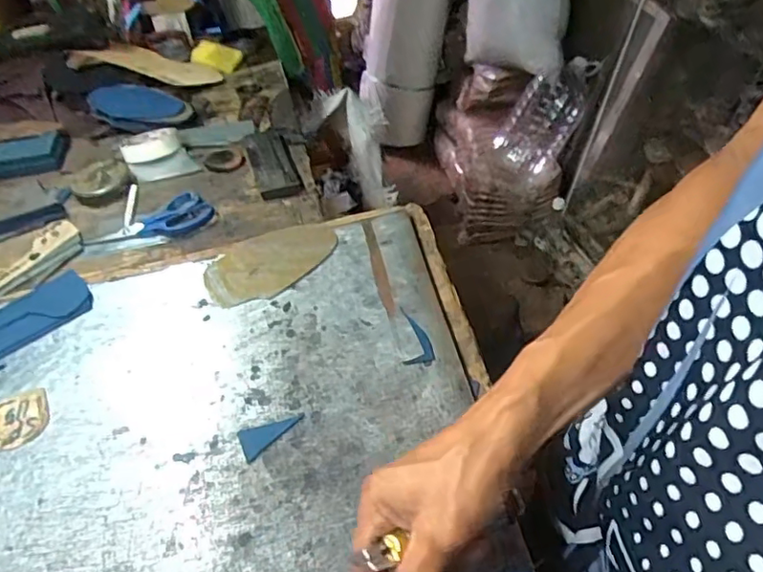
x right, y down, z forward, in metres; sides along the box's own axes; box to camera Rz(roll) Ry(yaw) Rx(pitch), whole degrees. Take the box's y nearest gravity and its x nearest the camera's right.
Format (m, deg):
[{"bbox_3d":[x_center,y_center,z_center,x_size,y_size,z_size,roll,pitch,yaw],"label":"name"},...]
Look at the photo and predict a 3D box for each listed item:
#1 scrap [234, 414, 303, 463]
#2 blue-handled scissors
[{"bbox_3d":[-0.093,0.124,0.491,0.054,0.004,0.028,-23,47,-15],"label":"scrap"},{"bbox_3d":[-0.289,-0.077,0.725,0.154,0.010,0.066,-23,47,-15],"label":"blue-handled scissors"}]

